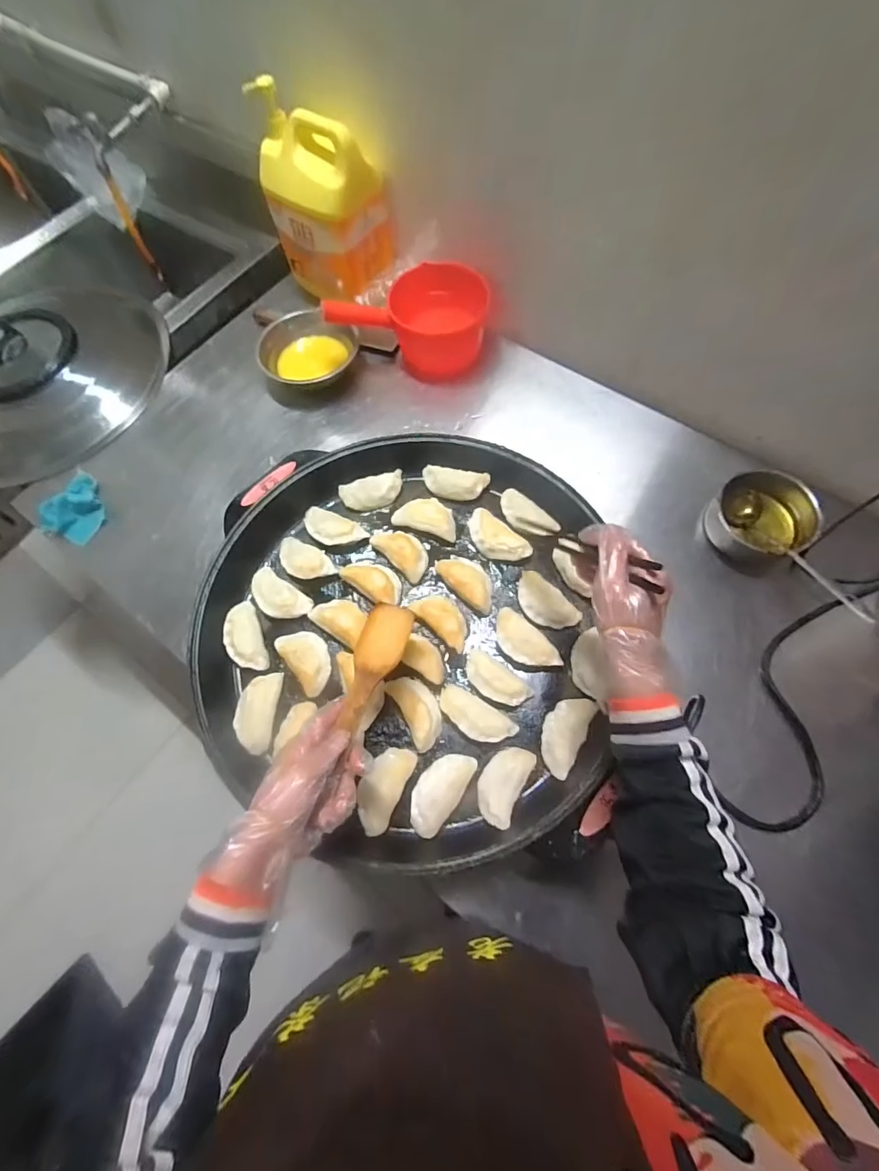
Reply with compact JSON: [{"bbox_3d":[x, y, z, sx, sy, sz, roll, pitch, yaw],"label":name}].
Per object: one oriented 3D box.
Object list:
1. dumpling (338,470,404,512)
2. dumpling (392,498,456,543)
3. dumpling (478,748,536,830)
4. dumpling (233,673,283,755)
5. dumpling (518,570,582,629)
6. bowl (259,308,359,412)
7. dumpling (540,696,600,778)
[{"bbox_3d":[-0.100,-0.140,0.688,0.094,0.023,0.042,-16,67,-4],"label":"dumpling"},{"bbox_3d":[-0.016,-0.103,0.662,0.094,0.021,0.054,19,70,11],"label":"dumpling"},{"bbox_3d":[0.073,0.225,0.526,0.048,0.015,0.087,27,71,13],"label":"dumpling"},{"bbox_3d":[-0.227,0.156,0.571,0.051,0.018,0.096,3,67,4],"label":"dumpling"},{"bbox_3d":[0.136,0.022,0.602,0.046,0.019,0.093,-35,70,-11],"label":"dumpling"},{"bbox_3d":[-0.237,-0.414,0.842,0.175,0.069,0.152,-21,68,-6],"label":"bowl"},{"bbox_3d":[0.148,0.174,0.545,0.047,0.017,0.097,29,72,14],"label":"dumpling"}]

